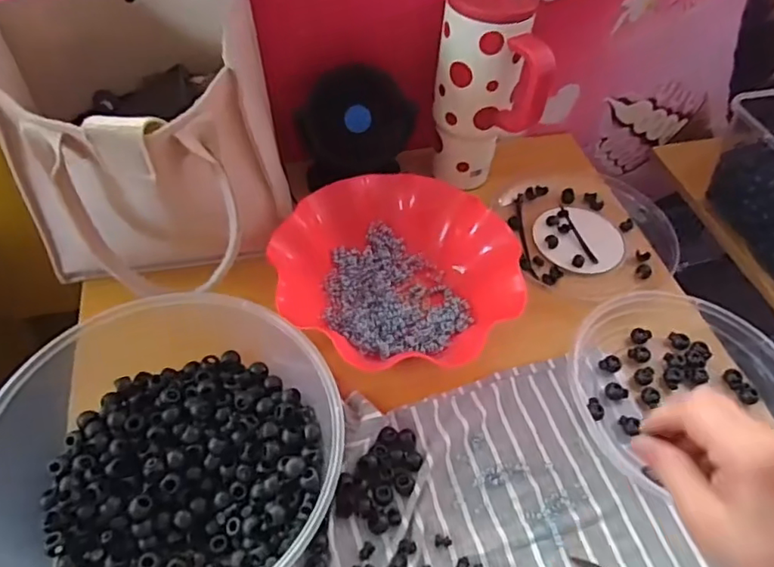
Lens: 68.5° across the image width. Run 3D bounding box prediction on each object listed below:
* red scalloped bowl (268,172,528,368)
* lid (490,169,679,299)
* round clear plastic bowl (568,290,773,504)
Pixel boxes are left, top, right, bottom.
[{"bbox_3d":[0.008,-0.011,0.544,0.225,0.056,0.209,-14,54,-15],"label":"red scalloped bowl"},{"bbox_3d":[0.221,-0.065,0.638,0.174,0.024,0.182,2,51,-3],"label":"lid"},{"bbox_3d":[0.258,0.088,0.493,0.181,0.046,0.170,2,51,-3],"label":"round clear plastic bowl"}]

